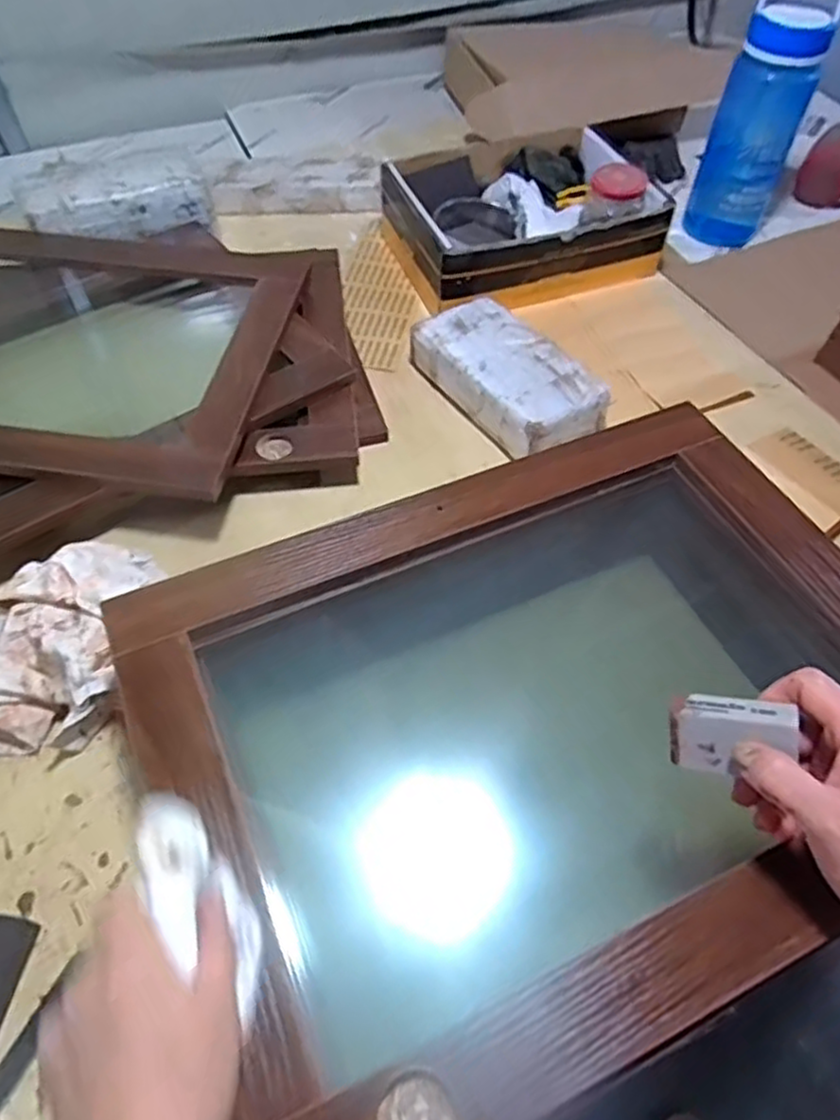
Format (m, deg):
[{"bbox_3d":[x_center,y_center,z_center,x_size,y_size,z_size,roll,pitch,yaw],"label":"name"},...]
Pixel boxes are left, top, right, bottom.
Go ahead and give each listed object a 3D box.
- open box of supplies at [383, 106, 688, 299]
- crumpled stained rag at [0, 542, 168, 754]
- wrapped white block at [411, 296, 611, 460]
[{"bbox_3d":[0.123,-0.440,0.892,0.301,0.099,0.242,-17,57,-13],"label":"open box of supplies"},{"bbox_3d":[-0.302,0.058,0.565,0.180,0.062,0.173,0,55,-2],"label":"crumpled stained rag"},{"bbox_3d":[0.094,-0.194,0.750,0.111,0.062,0.212,-29,61,-20],"label":"wrapped white block"}]

